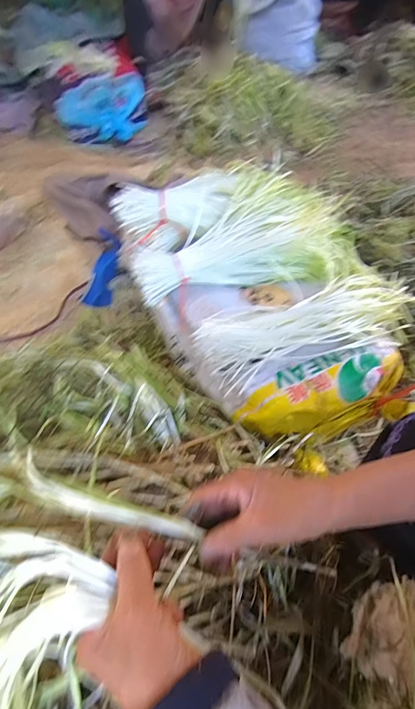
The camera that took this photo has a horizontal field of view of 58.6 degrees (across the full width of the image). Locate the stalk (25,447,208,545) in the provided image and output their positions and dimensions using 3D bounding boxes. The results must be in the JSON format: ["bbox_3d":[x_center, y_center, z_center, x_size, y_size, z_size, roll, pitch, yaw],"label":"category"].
[{"bbox_3d":[-0.093,0.127,0.321,0.183,0.021,0.029,10,56,18],"label":"stalk"}]

